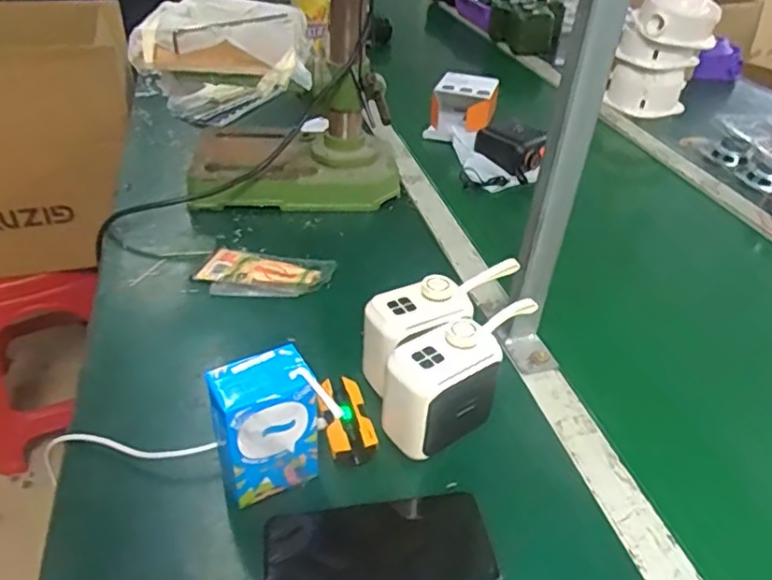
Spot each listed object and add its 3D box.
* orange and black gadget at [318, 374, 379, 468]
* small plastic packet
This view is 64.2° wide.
[{"bbox_3d":[-0.034,0.105,0.508,0.039,0.026,0.075,-9,38,-18],"label":"orange and black gadget"},{"bbox_3d":[-0.134,-0.016,0.684,0.144,0.020,0.077,10,36,8],"label":"small plastic packet"}]

